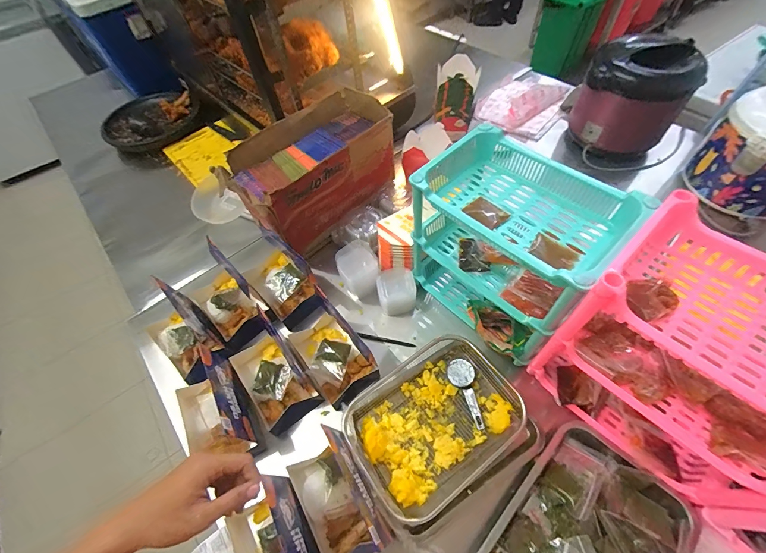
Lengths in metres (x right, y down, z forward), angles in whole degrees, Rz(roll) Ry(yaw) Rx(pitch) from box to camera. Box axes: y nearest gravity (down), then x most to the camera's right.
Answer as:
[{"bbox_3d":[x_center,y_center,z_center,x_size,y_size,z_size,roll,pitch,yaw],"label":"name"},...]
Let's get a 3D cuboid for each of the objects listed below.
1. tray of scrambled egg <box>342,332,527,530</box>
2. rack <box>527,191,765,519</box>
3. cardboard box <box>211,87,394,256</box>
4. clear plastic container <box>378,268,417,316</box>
[{"bbox_3d":[0.092,0.260,0.611,0.296,0.065,0.218,-33,60,-16],"label":"tray of scrambled egg"},{"bbox_3d":[0.419,0.131,0.467,0.180,0.366,0.299,-40,62,-20],"label":"rack"},{"bbox_3d":[-0.162,-0.287,0.872,0.439,0.196,0.244,-38,61,-19],"label":"cardboard box"},{"bbox_3d":[0.032,0.036,0.761,0.082,0.077,0.079,-10,56,-2],"label":"clear plastic container"}]

